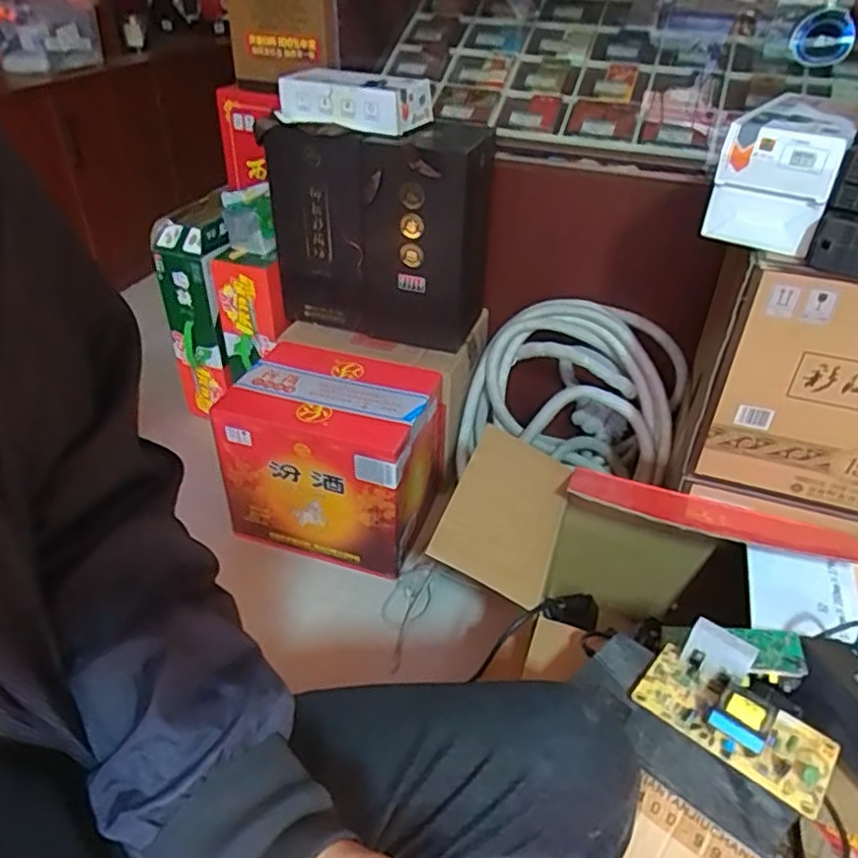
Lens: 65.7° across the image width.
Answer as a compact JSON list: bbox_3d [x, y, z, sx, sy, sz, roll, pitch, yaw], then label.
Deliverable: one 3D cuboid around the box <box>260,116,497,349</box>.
[{"bbox_3d":[-0.078,-0.349,1.210,0.392,0.367,0.153,15,39,17],"label":"box"}]

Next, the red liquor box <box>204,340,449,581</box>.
[{"bbox_3d":[-0.162,0.043,1.202,0.311,0.282,0.259,13,38,14],"label":"red liquor box"}]

